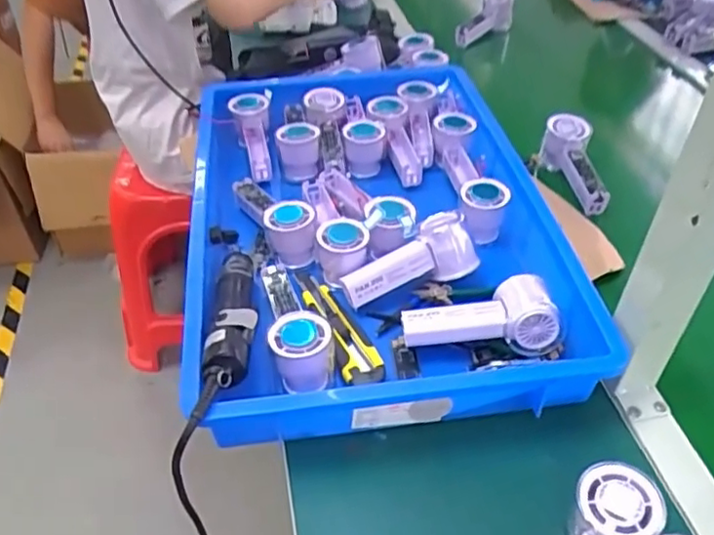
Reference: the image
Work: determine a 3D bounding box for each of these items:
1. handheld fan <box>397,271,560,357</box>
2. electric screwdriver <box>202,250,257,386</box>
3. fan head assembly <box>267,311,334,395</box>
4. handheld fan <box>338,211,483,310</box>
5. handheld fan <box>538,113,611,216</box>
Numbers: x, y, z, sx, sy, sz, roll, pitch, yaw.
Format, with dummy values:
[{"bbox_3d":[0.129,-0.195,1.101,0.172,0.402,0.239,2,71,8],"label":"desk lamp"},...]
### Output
[{"bbox_3d":[0.114,0.045,0.592,0.140,0.051,0.068,-2,42,-4],"label":"handheld fan"},{"bbox_3d":[-0.112,0.036,0.581,0.040,0.033,0.198,-3,29,-5],"label":"electric screwdriver"},{"bbox_3d":[-0.048,0.075,0.563,0.055,0.046,0.058,1,42,-1],"label":"fan head assembly"},{"bbox_3d":[0.052,-0.005,0.656,0.142,0.056,0.054,-24,46,-4],"label":"handheld fan"},{"bbox_3d":[0.281,-0.130,0.807,0.052,0.063,0.141,-8,58,-10],"label":"handheld fan"}]

